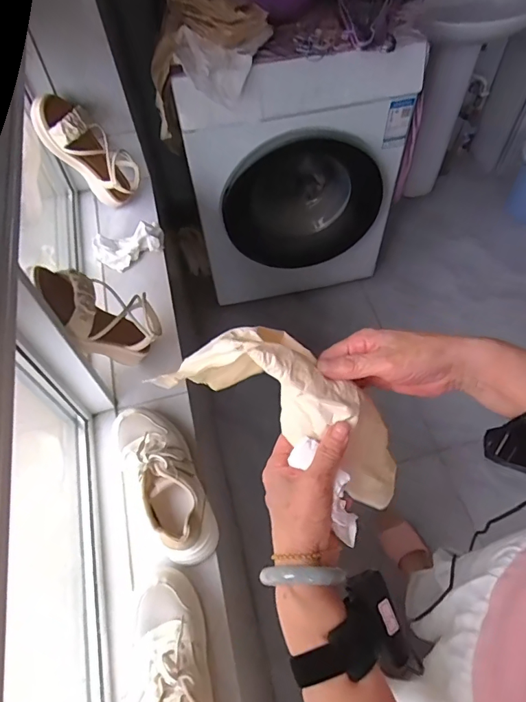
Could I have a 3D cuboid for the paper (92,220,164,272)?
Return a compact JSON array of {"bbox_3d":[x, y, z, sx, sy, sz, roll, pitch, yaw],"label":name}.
[{"bbox_3d":[-0.277,-0.222,0.941,0.147,0.054,0.073,-22,58,-9],"label":"paper"}]

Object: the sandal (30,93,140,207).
[{"bbox_3d":[-0.358,-0.411,0.934,0.104,0.247,0.093,-16,53,24],"label":"sandal"}]

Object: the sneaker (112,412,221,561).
[{"bbox_3d":[-0.147,0.187,0.675,0.098,0.091,0.250,-29,60,-14],"label":"sneaker"}]

